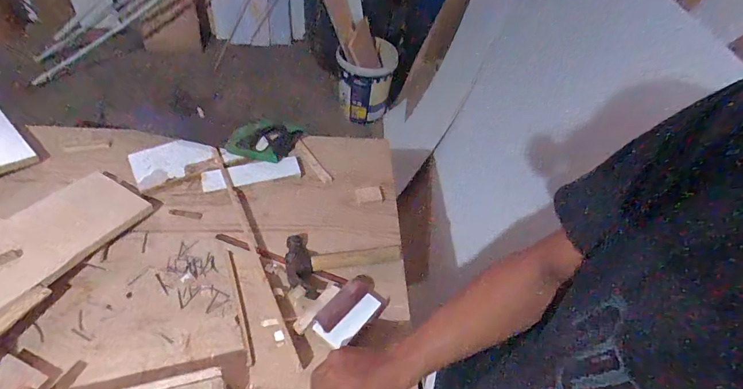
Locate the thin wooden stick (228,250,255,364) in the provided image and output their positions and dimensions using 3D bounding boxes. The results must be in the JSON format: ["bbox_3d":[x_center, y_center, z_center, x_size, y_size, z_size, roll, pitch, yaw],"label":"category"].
[{"bbox_3d":[-0.234,0.196,0.694,0.016,0.010,0.219,-14,53,-16],"label":"thin wooden stick"}]

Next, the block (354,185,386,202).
[{"bbox_3d":[-0.002,-0.004,0.860,0.064,0.011,0.034,-1,51,-6],"label":"block"}]

